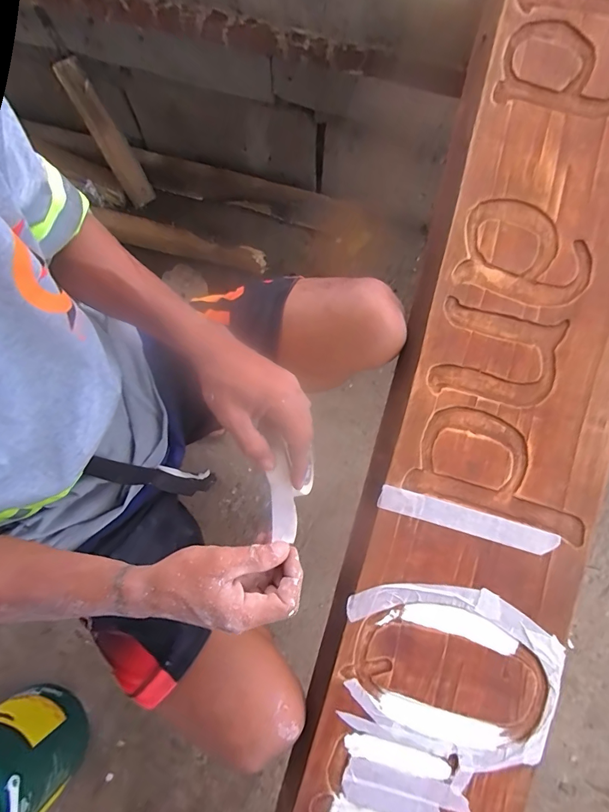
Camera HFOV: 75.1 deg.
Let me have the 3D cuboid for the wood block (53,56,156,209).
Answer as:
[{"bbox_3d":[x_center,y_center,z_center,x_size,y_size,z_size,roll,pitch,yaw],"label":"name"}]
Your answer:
[{"bbox_3d":[-0.402,-0.550,0.817,0.059,0.255,0.029,-33,46,-7],"label":"wood block"}]

